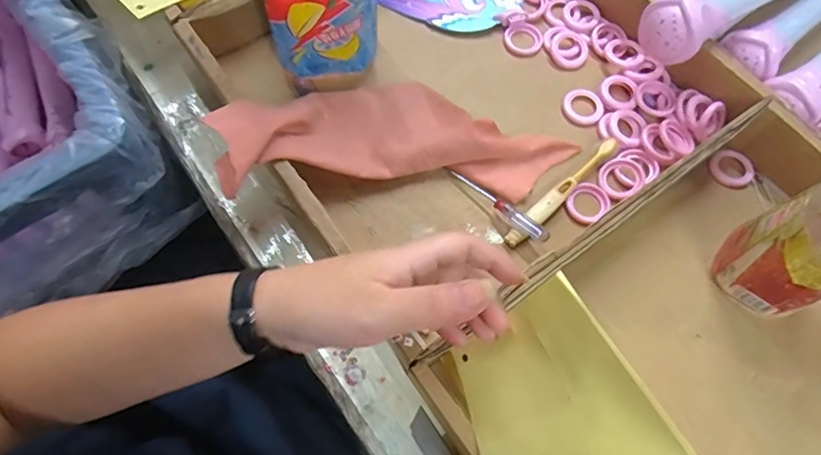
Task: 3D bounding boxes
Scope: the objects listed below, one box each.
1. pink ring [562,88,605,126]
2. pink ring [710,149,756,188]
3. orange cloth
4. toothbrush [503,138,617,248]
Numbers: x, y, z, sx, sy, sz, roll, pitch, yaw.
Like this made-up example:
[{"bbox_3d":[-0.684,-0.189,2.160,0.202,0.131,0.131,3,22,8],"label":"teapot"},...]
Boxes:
[{"bbox_3d":[0.159,-0.113,0.470,0.037,0.004,0.038,0,68,-1],"label":"pink ring"},{"bbox_3d":[0.287,-0.054,0.453,0.036,0.009,0.037,0,68,-1],"label":"pink ring"},{"bbox_3d":[-0.008,-0.077,0.425,0.282,0.045,0.110,1,68,-16],"label":"orange cloth"},{"bbox_3d":[0.129,-0.031,0.428,0.135,0.014,0.014,-41,74,-15],"label":"toothbrush"}]

